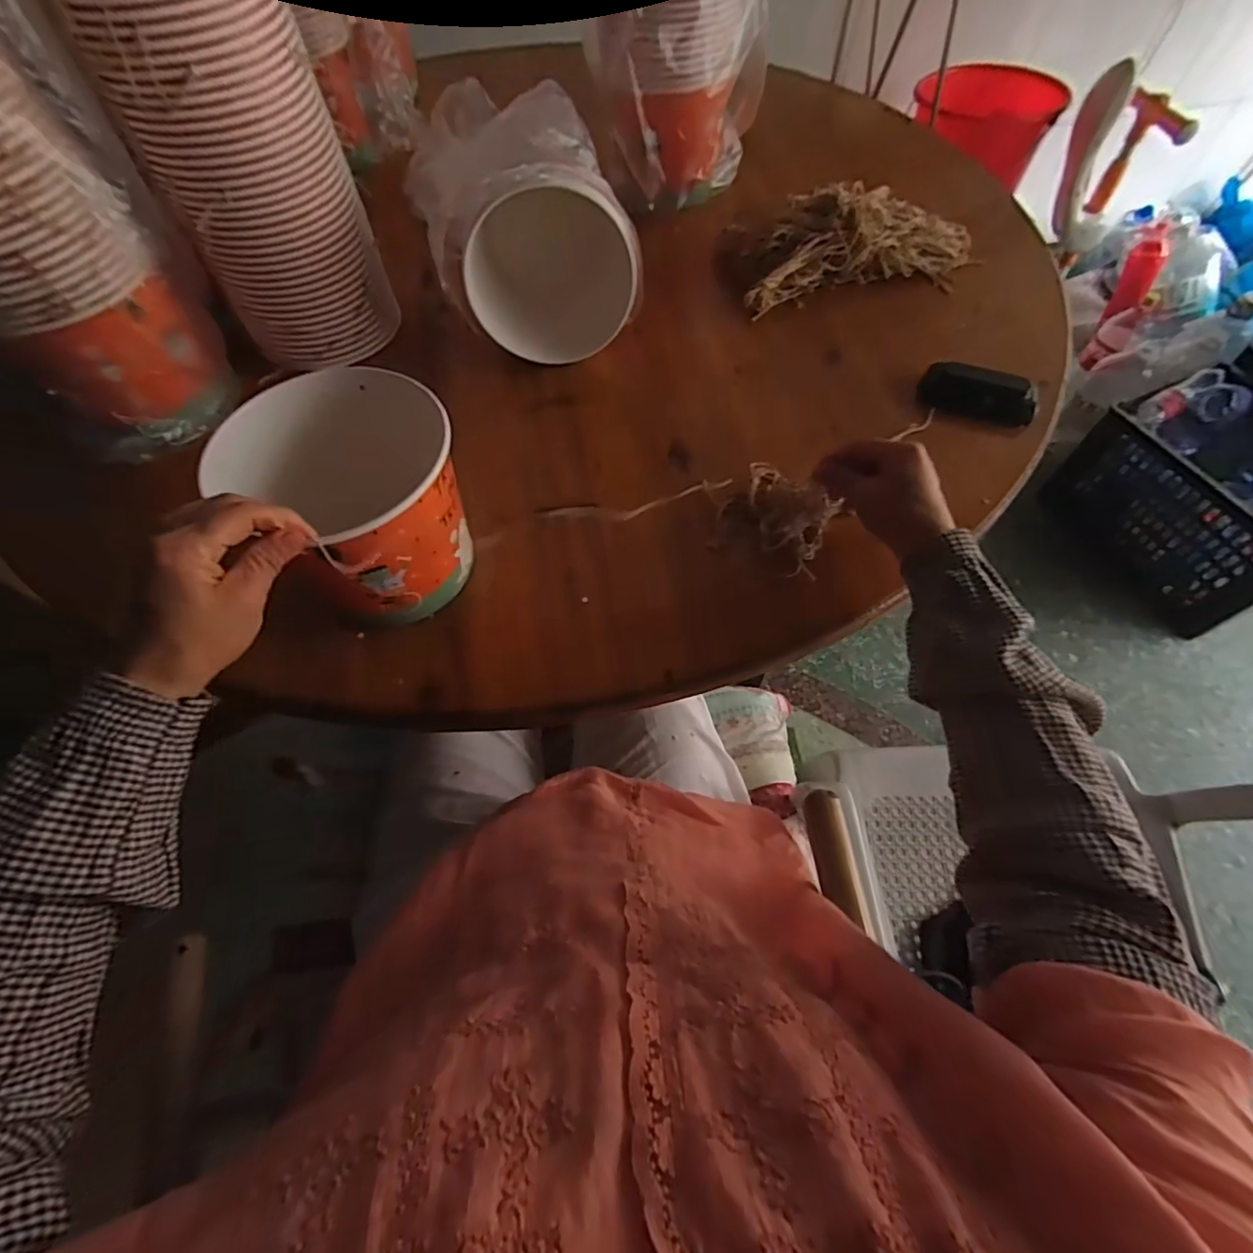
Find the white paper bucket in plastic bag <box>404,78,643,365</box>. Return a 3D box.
[{"bbox_3d":[-0.104,-0.425,0.603,0.183,0.172,0.221,-12,62,-5],"label":"white paper bucket in plastic bag"}]

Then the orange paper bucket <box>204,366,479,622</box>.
[{"bbox_3d":[-0.196,-0.088,0.437,0.143,0.142,0.152,-1,61,1],"label":"orange paper bucket"}]

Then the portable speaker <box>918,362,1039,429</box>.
[{"bbox_3d":[0.354,-0.236,0.575,0.105,0.021,0.056,19,63,11],"label":"portable speaker"}]

